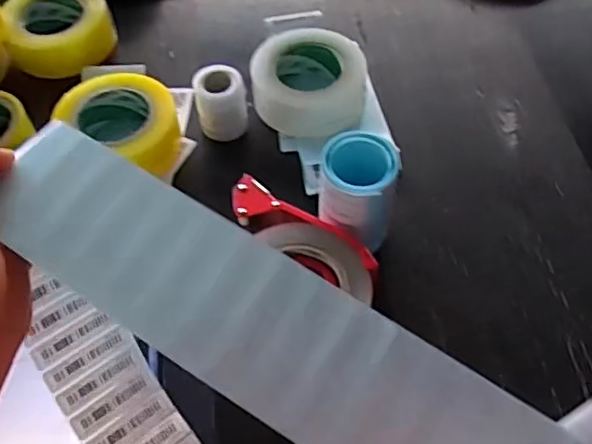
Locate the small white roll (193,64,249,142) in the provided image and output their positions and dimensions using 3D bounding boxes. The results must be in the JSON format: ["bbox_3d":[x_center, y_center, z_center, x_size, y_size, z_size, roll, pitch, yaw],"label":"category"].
[{"bbox_3d":[-0.079,-0.127,0.649,0.051,0.066,0.047,-10,56,-5],"label":"small white roll"}]

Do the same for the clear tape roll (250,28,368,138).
[{"bbox_3d":[0.014,-0.152,0.663,0.121,0.063,0.101,5,56,5],"label":"clear tape roll"}]

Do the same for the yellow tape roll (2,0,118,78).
[{"bbox_3d":[-0.287,-0.235,0.738,0.125,0.050,0.122,-15,57,-9],"label":"yellow tape roll"}]

